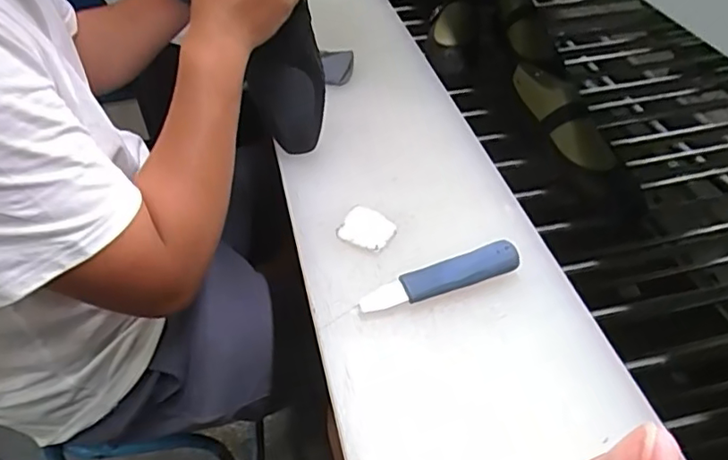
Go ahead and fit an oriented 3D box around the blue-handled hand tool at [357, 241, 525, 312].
[{"bbox_3d":[0.071,0.044,0.545,0.155,0.019,0.026,-16,44,-13],"label":"blue-handled hand tool"}]

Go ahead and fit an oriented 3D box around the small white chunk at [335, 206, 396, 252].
[{"bbox_3d":[0.003,-0.003,0.601,0.055,0.005,0.049,21,49,25],"label":"small white chunk"}]

